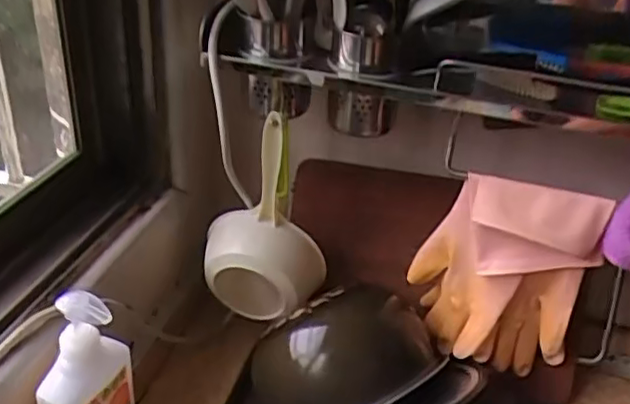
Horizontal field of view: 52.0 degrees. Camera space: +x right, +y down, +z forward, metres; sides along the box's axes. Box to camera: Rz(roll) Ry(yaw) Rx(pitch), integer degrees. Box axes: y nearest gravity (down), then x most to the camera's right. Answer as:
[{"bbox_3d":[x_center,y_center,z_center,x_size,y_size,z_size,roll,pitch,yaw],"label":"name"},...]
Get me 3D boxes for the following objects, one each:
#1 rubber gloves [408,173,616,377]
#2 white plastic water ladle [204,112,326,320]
[{"bbox_3d":[0.186,0.077,0.658,0.160,0.218,0.066,16,33,18],"label":"rubber gloves"},{"bbox_3d":[-0.056,0.023,0.703,0.126,0.229,0.062,10,32,9],"label":"white plastic water ladle"}]

